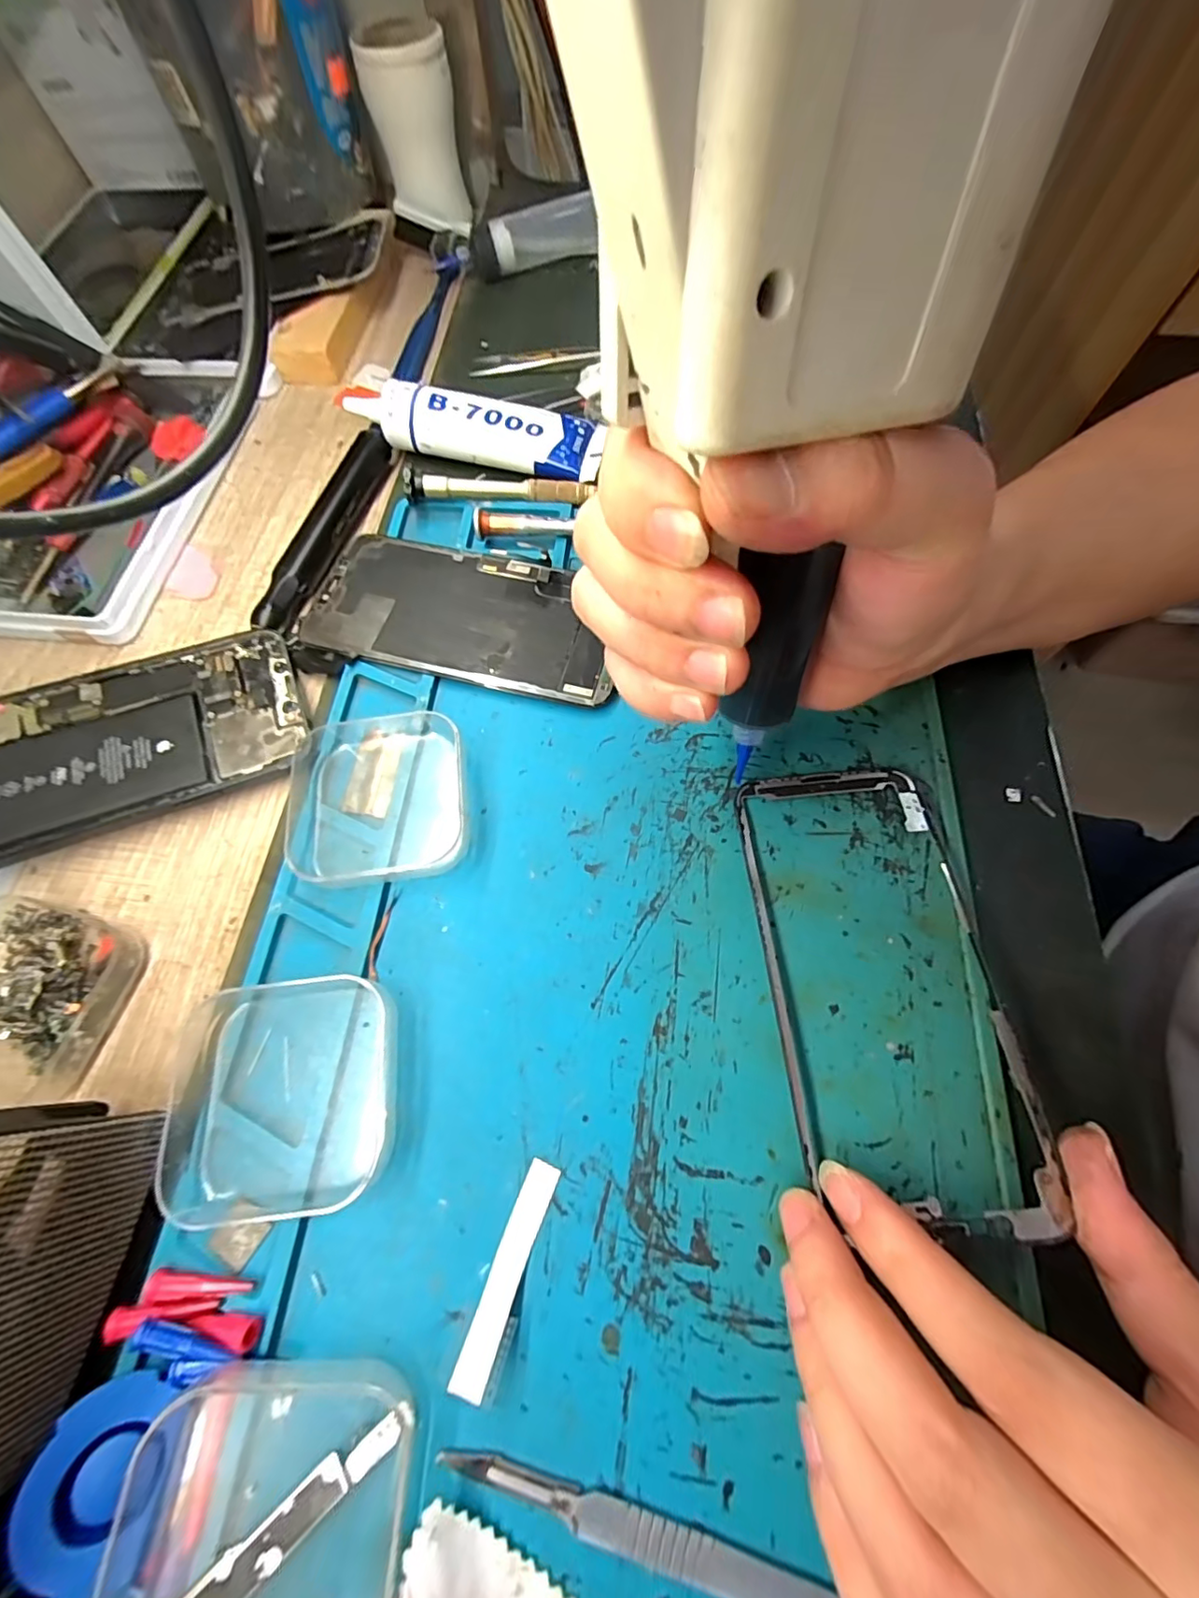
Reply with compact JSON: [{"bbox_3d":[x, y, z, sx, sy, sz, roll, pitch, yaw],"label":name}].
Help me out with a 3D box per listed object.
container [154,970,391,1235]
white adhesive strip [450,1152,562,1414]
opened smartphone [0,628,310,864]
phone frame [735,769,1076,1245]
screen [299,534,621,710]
[{"bbox_3d":[-0.098,0.089,0.167,0.066,0.020,0.064,-7,68,-1],"label":"container"},{"bbox_3d":[-0.025,0.131,0.153,0.009,0.007,0.051,19,56,9],"label":"white adhesive strip"},{"bbox_3d":[-0.194,-0.021,0.217,0.143,0.005,0.071,-21,70,-13],"label":"opened smartphone"},{"bbox_3d":[0.090,0.055,0.178,0.070,0.014,0.144,-5,68,0],"label":"phone frame"},{"bbox_3d":[-0.059,-0.083,0.244,0.137,0.005,0.067,14,69,7],"label":"screen"}]

